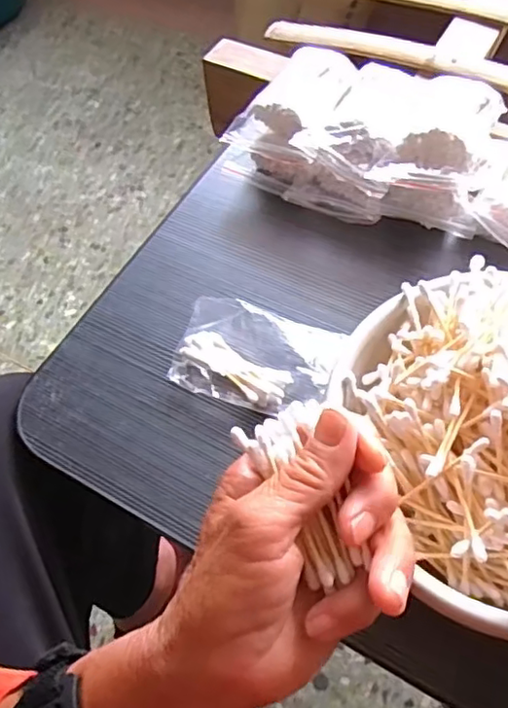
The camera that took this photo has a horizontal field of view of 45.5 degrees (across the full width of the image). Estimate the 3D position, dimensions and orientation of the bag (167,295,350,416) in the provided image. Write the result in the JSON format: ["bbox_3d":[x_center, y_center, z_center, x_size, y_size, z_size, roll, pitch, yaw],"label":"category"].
[{"bbox_3d":[0.000,0.001,0.394,0.103,0.022,0.065,15,63,12],"label":"bag"}]

